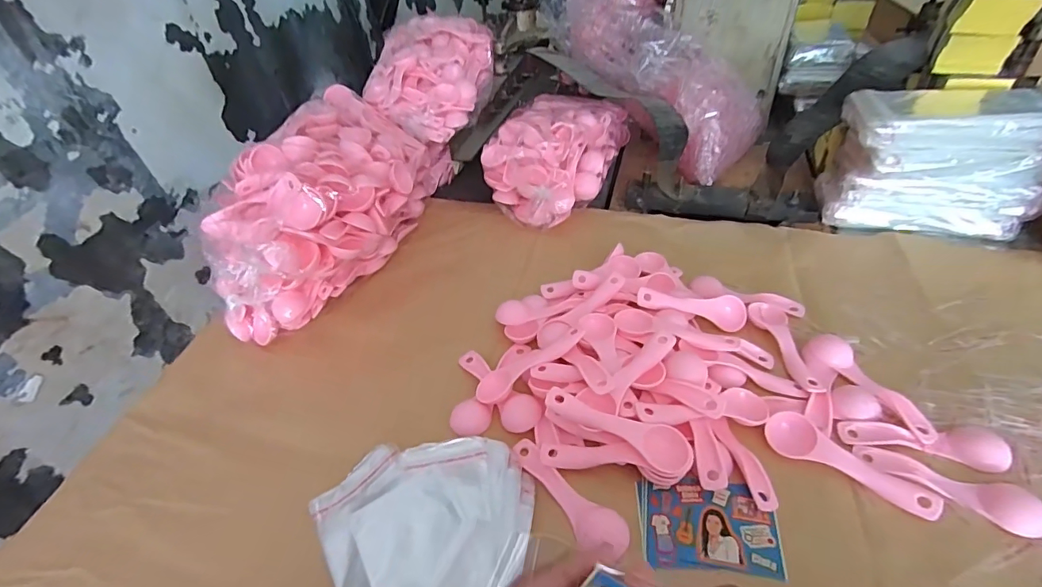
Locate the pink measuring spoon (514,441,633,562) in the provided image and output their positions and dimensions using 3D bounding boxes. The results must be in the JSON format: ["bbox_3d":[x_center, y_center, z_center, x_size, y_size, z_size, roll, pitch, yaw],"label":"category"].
[{"bbox_3d":[0.032,0.153,0.356,0.029,0.016,0.112,-35,48,-28],"label":"pink measuring spoon"}]

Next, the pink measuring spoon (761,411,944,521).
[{"bbox_3d":[0.242,0.124,0.349,0.110,0.012,0.035,22,49,29],"label":"pink measuring spoon"}]

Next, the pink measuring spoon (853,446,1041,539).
[{"bbox_3d":[0.302,0.135,0.332,0.106,0.012,0.029,14,45,22],"label":"pink measuring spoon"}]

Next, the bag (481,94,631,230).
[{"bbox_3d":[0.054,-0.213,0.688,0.160,0.099,0.276,8,43,17],"label":"bag"}]

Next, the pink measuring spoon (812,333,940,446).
[{"bbox_3d":[0.290,0.077,0.393,0.032,0.017,0.108,-16,42,-11],"label":"pink measuring spoon"}]

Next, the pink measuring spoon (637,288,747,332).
[{"bbox_3d":[0.169,0.012,0.468,0.109,0.021,0.030,10,42,-2],"label":"pink measuring spoon"}]

